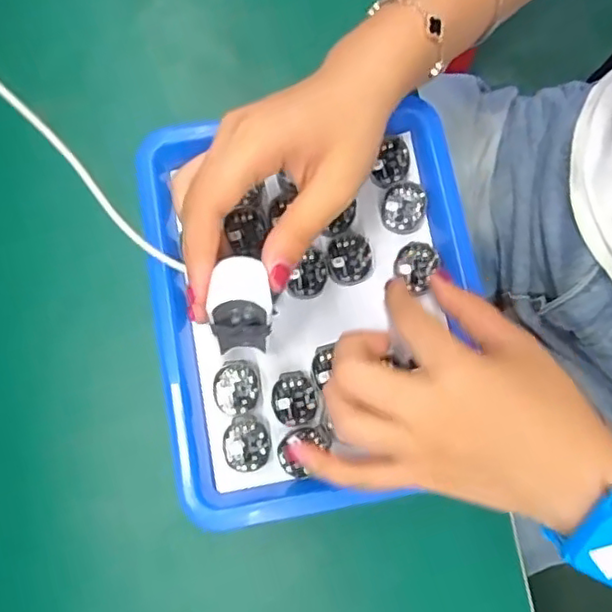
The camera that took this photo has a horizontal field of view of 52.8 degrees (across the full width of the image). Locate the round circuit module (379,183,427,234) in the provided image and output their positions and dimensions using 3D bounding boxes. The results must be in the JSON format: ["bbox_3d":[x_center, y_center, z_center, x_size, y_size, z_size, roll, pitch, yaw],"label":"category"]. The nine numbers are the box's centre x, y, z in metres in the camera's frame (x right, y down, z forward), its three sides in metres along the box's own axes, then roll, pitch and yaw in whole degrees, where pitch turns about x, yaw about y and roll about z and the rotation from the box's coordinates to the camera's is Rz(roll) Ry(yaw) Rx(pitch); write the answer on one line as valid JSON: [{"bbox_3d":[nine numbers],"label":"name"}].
[{"bbox_3d":[0.056,-0.056,0.355,0.025,0.007,0.027,0,80,-2],"label":"round circuit module"}]

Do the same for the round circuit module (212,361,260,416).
[{"bbox_3d":[-0.037,0.044,0.331,0.025,0.004,0.027,0,80,-2],"label":"round circuit module"}]

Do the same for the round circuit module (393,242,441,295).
[{"bbox_3d":[0.062,-0.024,0.350,0.023,0.010,0.025,0,80,-2],"label":"round circuit module"}]

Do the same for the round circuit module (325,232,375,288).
[{"bbox_3d":[0.024,-0.027,0.351,0.027,0.008,0.027,0,80,-2],"label":"round circuit module"}]

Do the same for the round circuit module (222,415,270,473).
[{"bbox_3d":[-0.032,0.073,0.326,0.023,0.004,0.028,-19,81,-5],"label":"round circuit module"}]

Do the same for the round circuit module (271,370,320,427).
[{"bbox_3d":[-0.006,0.049,0.332,0.025,0.004,0.029,-13,81,-4],"label":"round circuit module"}]

